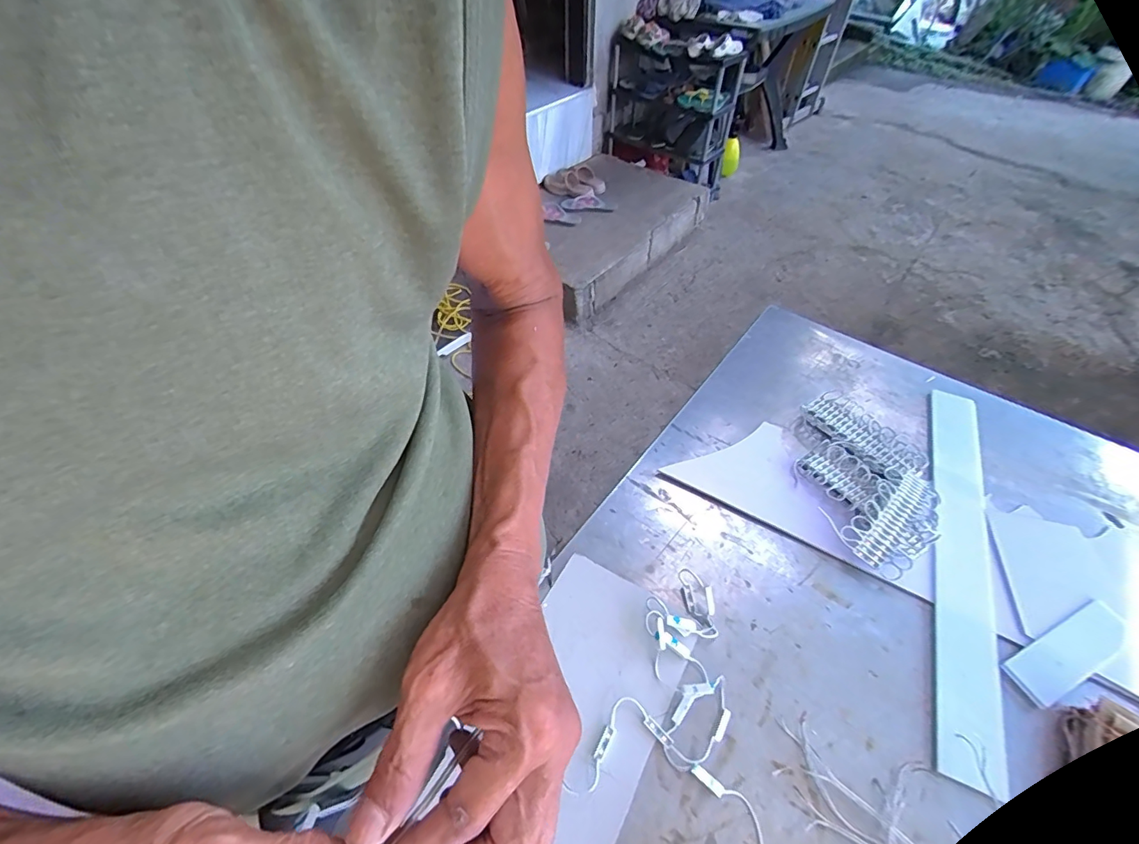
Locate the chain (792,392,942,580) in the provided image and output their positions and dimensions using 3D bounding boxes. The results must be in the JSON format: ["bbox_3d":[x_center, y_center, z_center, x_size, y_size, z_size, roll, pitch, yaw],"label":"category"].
[{"bbox_3d":[0.329,0.056,0.550,0.143,0.028,0.223,-11,50,-9],"label":"chain"}]

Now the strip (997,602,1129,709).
[{"bbox_3d":[0.455,0.209,0.442,0.133,0.008,0.039,-19,53,-16],"label":"strip"}]

